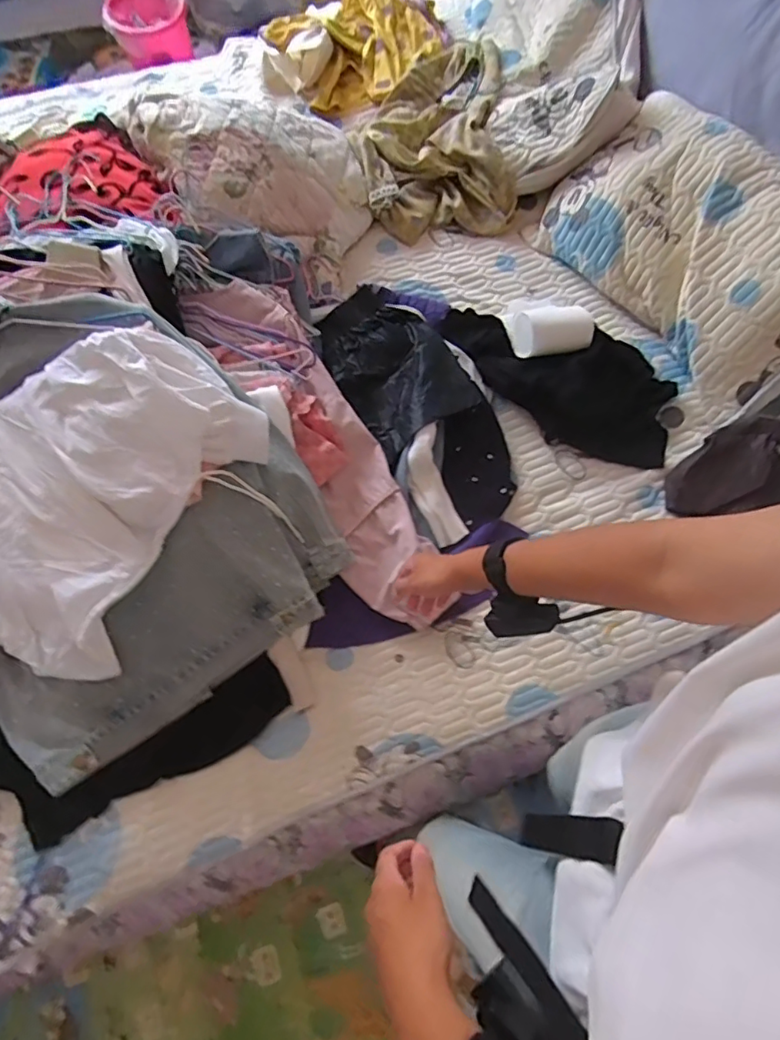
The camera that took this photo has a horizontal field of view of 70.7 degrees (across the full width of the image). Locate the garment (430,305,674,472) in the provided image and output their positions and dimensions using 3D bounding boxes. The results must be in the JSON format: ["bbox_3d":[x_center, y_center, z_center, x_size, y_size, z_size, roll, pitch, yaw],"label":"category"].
[{"bbox_3d":[0.331,-0.295,1.067,0.490,0.084,0.251,32,74,10],"label":"garment"}]

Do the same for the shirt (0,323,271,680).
[{"bbox_3d":[-0.514,-0.025,0.800,0.418,0.200,0.599,35,74,11],"label":"shirt"}]

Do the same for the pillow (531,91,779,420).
[{"bbox_3d":[0.576,-0.532,1.053,0.359,0.092,0.619,-49,64,31],"label":"pillow"}]

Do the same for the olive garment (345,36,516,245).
[{"bbox_3d":[0.094,-0.886,1.256,0.334,0.110,0.529,-2,71,-1],"label":"olive garment"}]

